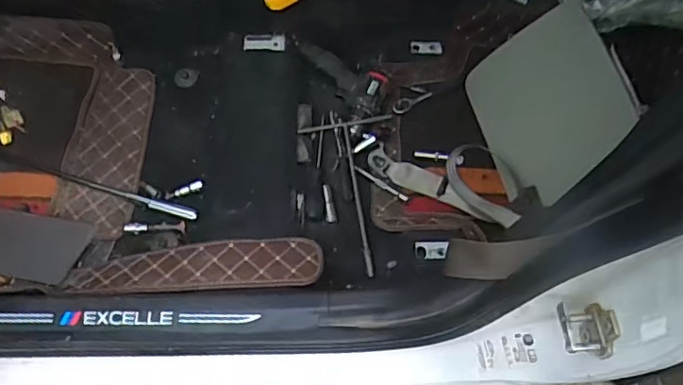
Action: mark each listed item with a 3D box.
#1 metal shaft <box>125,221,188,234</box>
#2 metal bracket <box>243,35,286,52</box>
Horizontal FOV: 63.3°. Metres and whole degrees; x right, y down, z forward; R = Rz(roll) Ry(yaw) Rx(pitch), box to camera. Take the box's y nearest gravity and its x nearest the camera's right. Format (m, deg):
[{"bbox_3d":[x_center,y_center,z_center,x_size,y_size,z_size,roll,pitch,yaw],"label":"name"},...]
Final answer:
[{"bbox_3d":[-0.330,0.061,0.980,0.111,0.012,0.023,3,65,0],"label":"metal shaft"},{"bbox_3d":[-0.155,-0.301,1.116,0.082,0.004,0.032,2,90,3],"label":"metal bracket"}]

